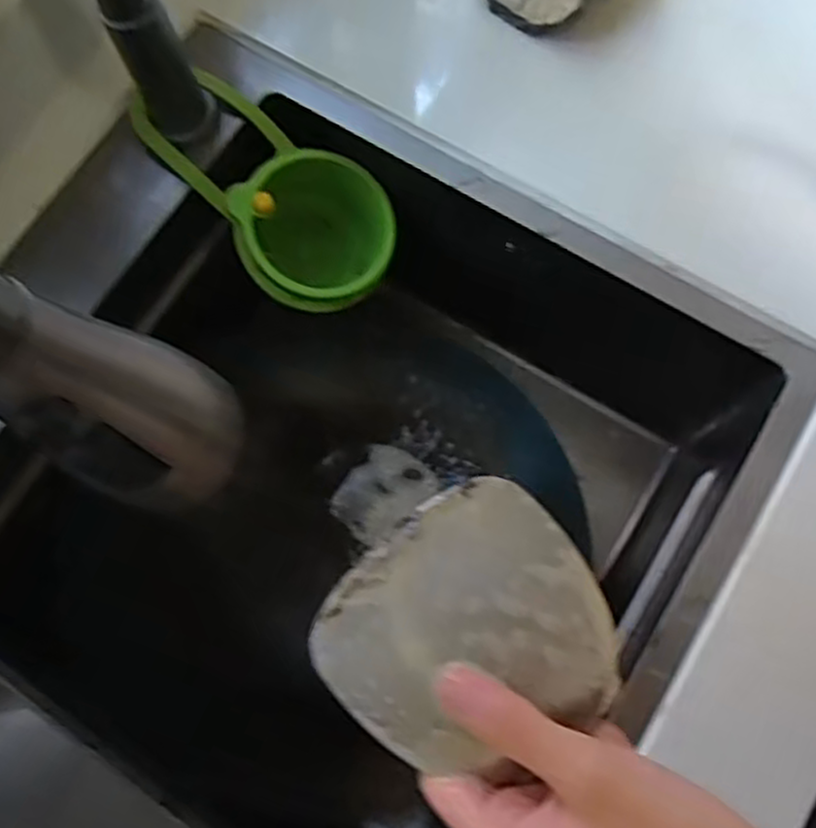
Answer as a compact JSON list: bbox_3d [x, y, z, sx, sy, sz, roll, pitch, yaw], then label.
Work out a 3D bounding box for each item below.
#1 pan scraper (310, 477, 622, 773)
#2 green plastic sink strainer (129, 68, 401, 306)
[{"bbox_3d":[0.023,0.080,0.277,0.097,0.007,0.089,-39,77,-7],"label":"pan scraper"},{"bbox_3d":[-0.096,-0.157,0.554,0.110,0.085,0.182,-42,101,-16],"label":"green plastic sink strainer"}]

